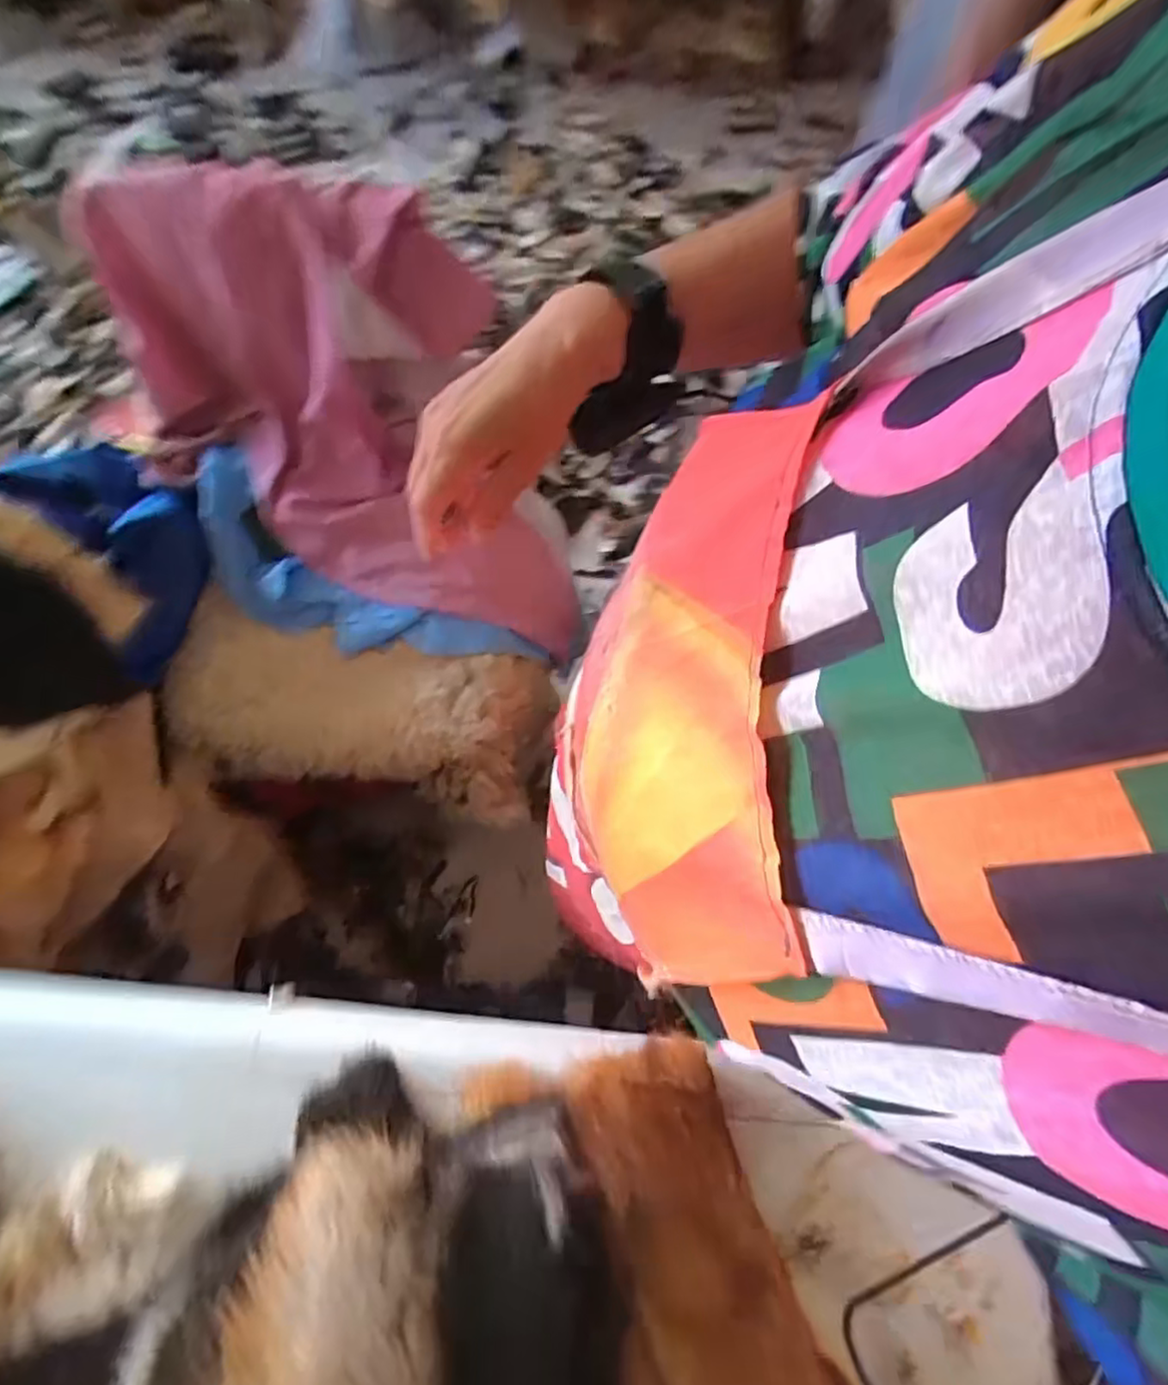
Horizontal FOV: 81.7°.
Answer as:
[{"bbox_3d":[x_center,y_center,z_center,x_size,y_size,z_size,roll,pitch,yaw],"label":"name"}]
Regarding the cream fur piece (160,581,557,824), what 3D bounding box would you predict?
[{"bbox_3d":[-0.305,0.032,0.947,0.498,0.172,0.232,5,68,0],"label":"cream fur piece"}]

